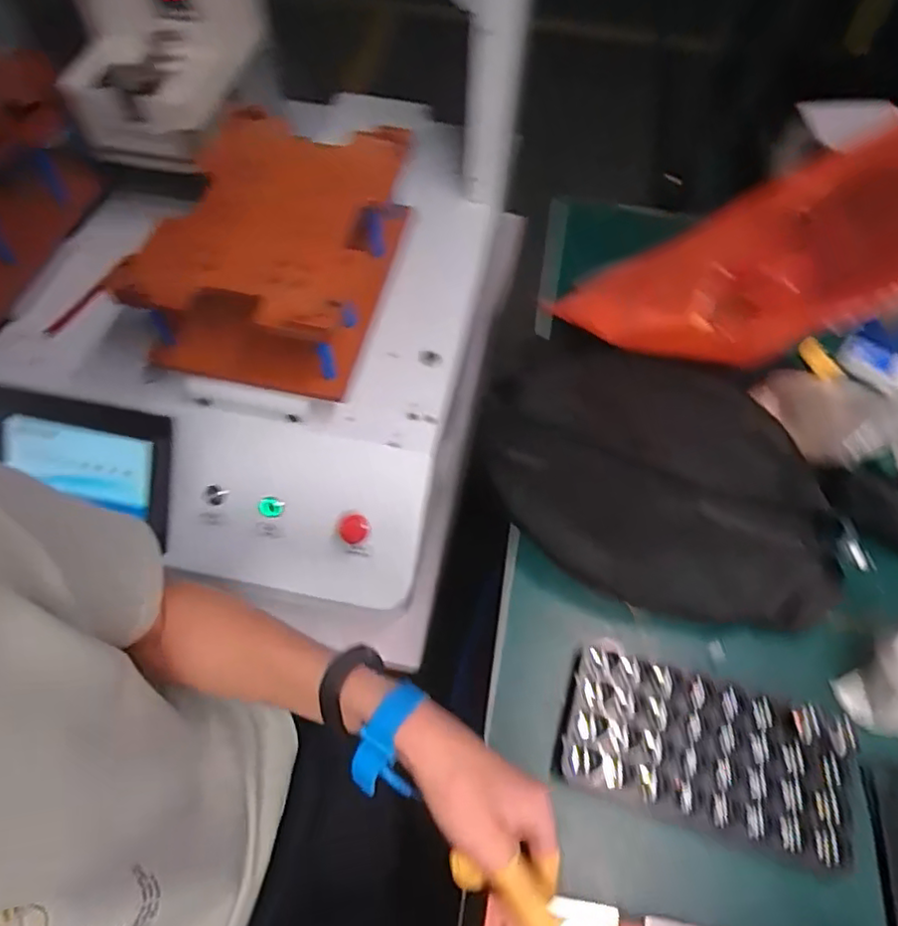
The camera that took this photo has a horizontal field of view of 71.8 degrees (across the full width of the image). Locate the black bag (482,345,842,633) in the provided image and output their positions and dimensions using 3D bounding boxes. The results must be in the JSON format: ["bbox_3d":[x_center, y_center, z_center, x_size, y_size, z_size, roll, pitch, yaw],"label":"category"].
[{"bbox_3d":[0.176,0.012,0.538,0.294,0.063,0.218,13,59,6],"label":"black bag"}]

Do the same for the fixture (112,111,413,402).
[{"bbox_3d":[-0.158,-0.207,0.599,0.192,0.099,0.267,10,59,4],"label":"fixture"}]

